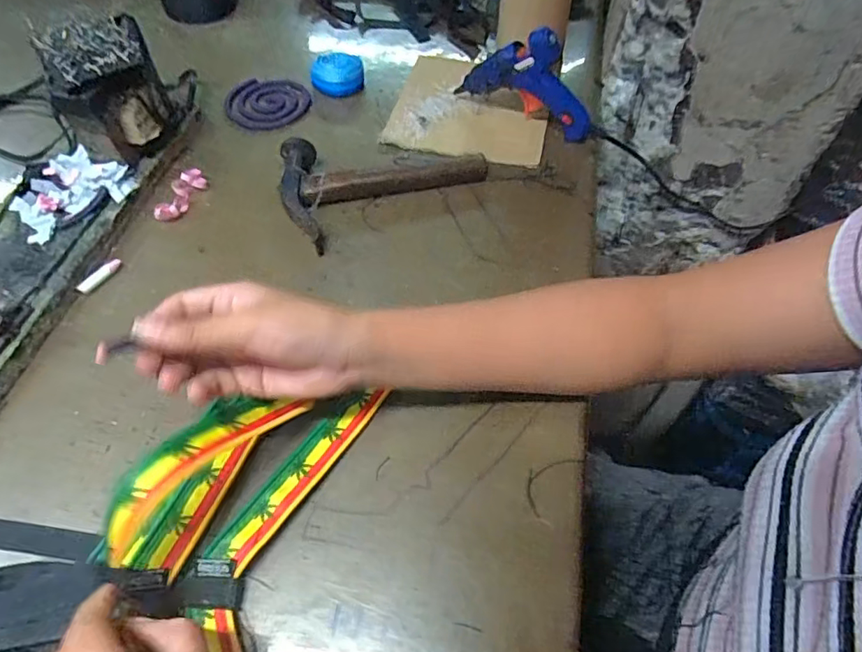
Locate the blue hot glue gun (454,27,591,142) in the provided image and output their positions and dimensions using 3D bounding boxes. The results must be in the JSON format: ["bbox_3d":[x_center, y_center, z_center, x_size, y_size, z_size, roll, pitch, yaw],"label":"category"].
[{"bbox_3d":[0.089,-0.234,0.514,0.131,0.100,0.025,27,60,17],"label":"blue hot glue gun"}]

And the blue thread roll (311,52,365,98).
[{"bbox_3d":[-0.099,-0.267,0.581,0.053,0.033,0.041,-7,56,-4],"label":"blue thread roll"}]

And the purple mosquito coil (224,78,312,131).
[{"bbox_3d":[-0.173,-0.238,0.580,0.090,0.004,0.073,19,58,13],"label":"purple mosquito coil"}]

